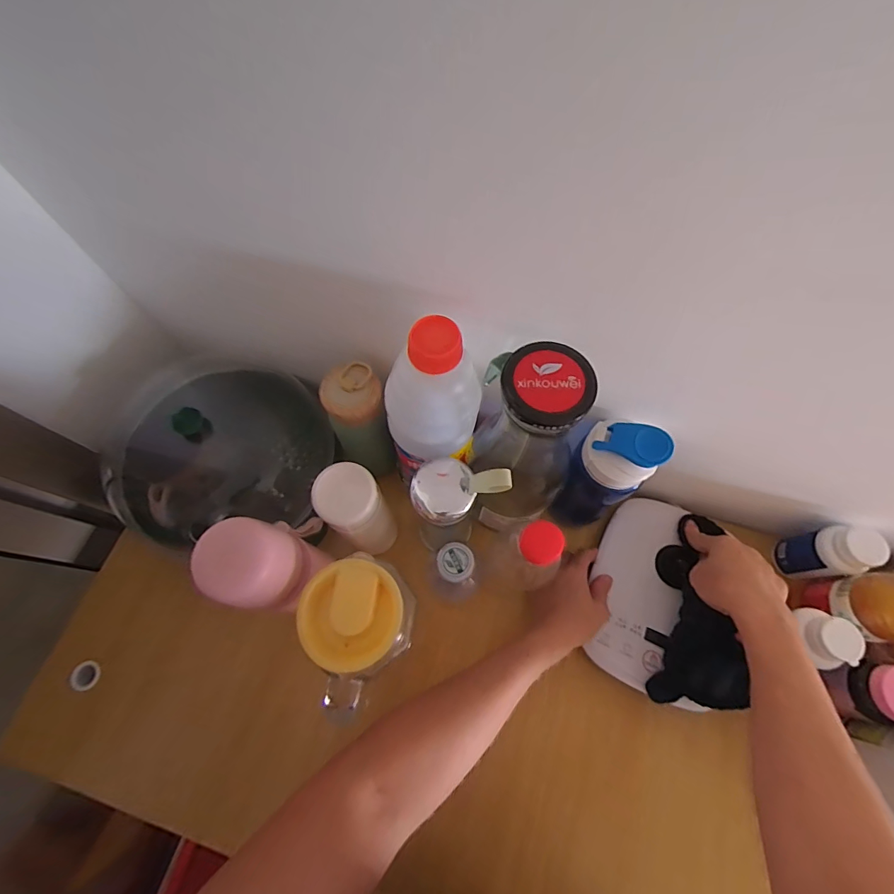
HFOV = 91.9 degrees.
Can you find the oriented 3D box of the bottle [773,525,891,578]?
[{"bbox_3d":[0.411,0.116,0.463,0.041,0.099,0.049,-3,67,-1],"label":"bottle"}]

